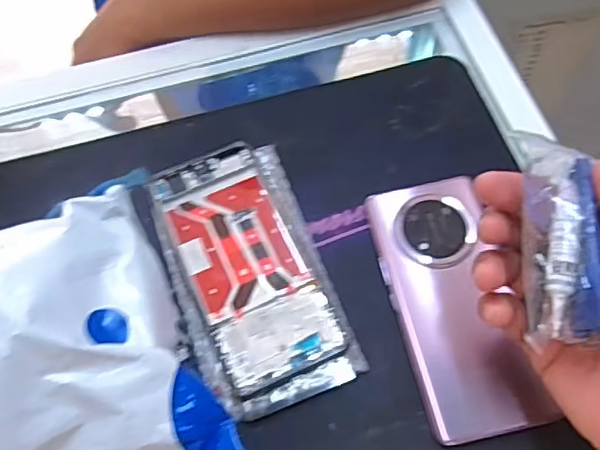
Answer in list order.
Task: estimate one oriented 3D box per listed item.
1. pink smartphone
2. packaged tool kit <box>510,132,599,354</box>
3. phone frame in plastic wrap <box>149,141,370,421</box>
[{"bbox_3d":[0.093,0.046,0.370,0.069,0.011,0.159,-13,64,-4],"label":"pink smartphone"},{"bbox_3d":[0.121,0.003,0.274,0.037,0.016,0.095,-4,79,0],"label":"packaged tool kit"},{"bbox_3d":[-0.032,0.028,0.381,0.092,0.011,0.173,-19,65,-7],"label":"phone frame in plastic wrap"}]

